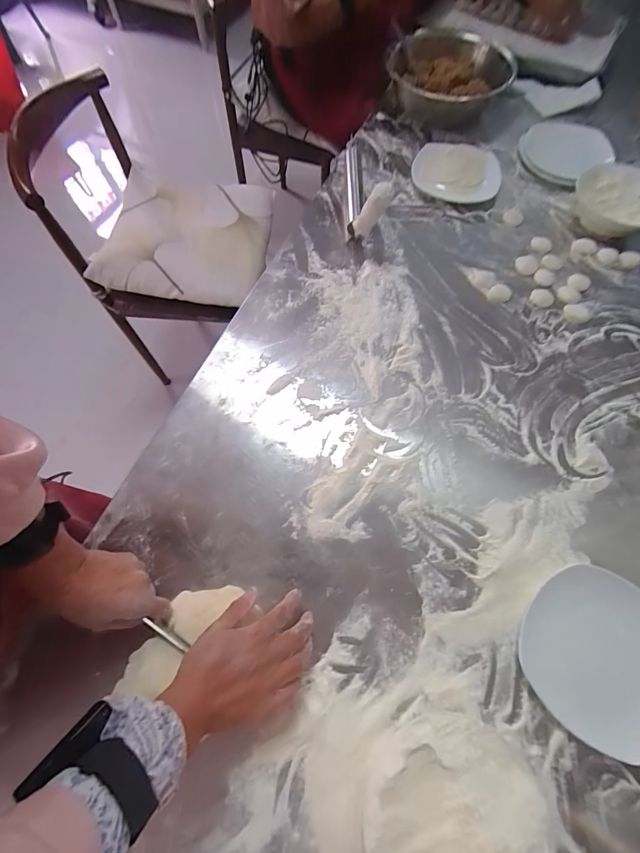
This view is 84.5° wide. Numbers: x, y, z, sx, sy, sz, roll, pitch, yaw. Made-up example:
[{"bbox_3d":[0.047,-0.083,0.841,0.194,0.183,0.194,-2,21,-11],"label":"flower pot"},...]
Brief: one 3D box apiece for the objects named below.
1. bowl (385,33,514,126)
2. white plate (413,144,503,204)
[{"bbox_3d":[0.304,-0.827,0.836,0.250,0.090,0.257,0,68,0],"label":"bowl"},{"bbox_3d":[0.299,-0.561,0.765,0.182,0.024,0.175,18,69,7],"label":"white plate"}]

